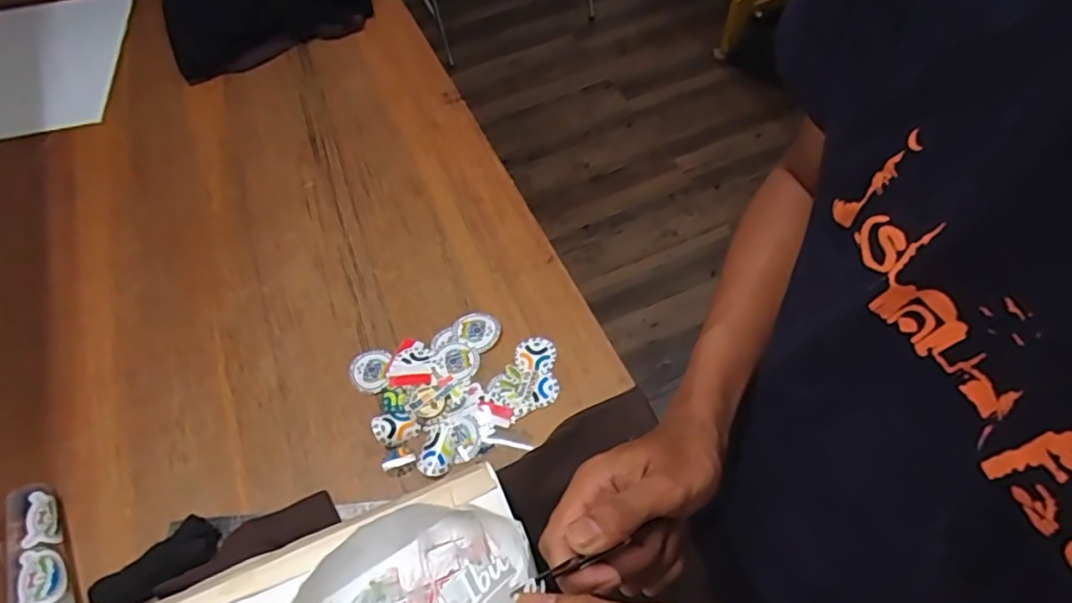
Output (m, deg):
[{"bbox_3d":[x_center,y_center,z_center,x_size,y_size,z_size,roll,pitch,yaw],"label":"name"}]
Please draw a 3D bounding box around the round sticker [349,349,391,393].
[{"bbox_3d":[-0.214,0.089,0.794,0.050,0.006,0.056,-4,59,1],"label":"round sticker"}]

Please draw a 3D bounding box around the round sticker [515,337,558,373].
[{"bbox_3d":[-0.001,0.069,0.795,0.053,0.004,0.049,-1,59,2],"label":"round sticker"}]

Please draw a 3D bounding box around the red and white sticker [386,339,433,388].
[{"bbox_3d":[-0.163,0.079,0.796,0.057,0.006,0.072,-6,52,2],"label":"red and white sticker"}]

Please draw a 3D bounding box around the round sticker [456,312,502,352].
[{"bbox_3d":[-0.076,0.038,0.815,0.058,0.007,0.050,26,64,17],"label":"round sticker"}]

